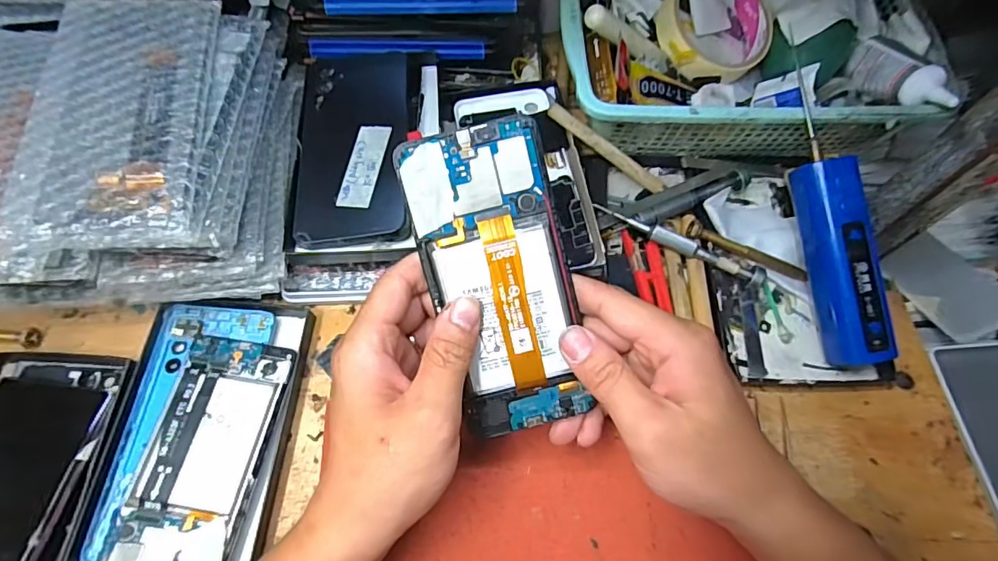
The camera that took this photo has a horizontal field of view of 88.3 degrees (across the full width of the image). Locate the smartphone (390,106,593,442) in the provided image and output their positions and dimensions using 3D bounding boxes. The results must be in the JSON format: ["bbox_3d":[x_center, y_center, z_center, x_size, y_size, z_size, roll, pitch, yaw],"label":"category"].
[{"bbox_3d":[0.001,0.002,0.266,0.070,0.004,0.158,-14,99,-1],"label":"smartphone"}]

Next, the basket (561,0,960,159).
[{"bbox_3d":[0.183,-0.187,0.409,0.268,0.072,0.192,3,65,2],"label":"basket"}]

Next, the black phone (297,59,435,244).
[{"bbox_3d":[-0.097,-0.100,0.368,0.088,0.011,0.163,-5,65,-2],"label":"black phone"}]

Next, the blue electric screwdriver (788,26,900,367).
[{"bbox_3d":[0.218,-0.050,0.341,0.032,0.034,0.208,-8,85,-6],"label":"blue electric screwdriver"}]

